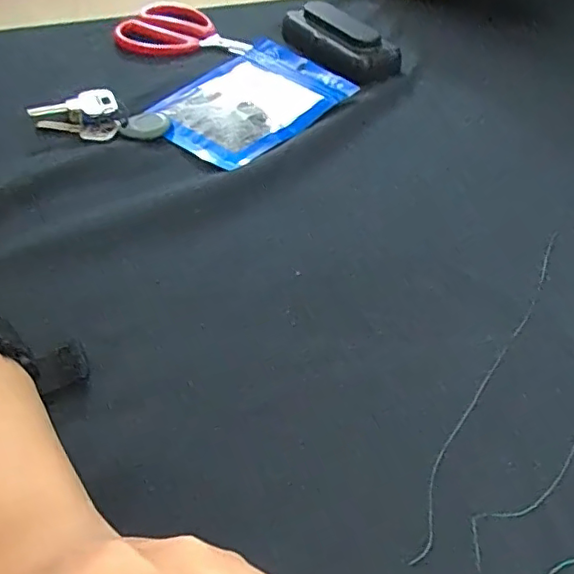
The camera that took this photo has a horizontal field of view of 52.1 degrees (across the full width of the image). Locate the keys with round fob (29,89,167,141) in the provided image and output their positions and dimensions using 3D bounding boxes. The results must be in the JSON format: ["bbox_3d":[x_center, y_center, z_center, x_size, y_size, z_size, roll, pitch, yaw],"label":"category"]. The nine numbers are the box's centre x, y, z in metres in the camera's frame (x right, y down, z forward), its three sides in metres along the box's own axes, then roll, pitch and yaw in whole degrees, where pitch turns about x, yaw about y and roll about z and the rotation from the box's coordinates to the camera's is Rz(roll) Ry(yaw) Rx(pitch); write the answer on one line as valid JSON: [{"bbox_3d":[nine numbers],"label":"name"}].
[{"bbox_3d":[-0.131,-0.120,0.401,0.094,0.016,0.033,12,48,10],"label":"keys with round fob"}]

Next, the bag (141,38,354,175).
[{"bbox_3d":[-0.028,-0.133,0.417,0.095,0.016,0.132,36,56,28],"label":"bag"}]

